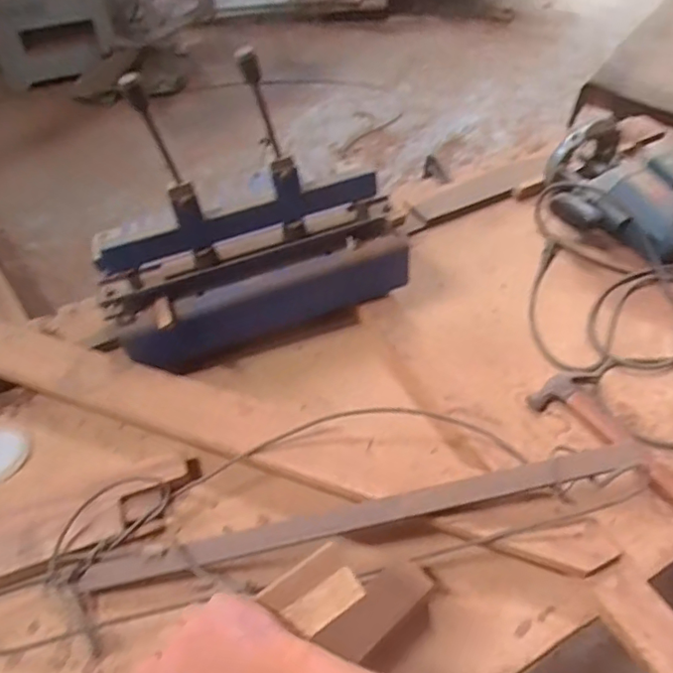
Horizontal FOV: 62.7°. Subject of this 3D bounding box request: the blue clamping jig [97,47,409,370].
[{"bbox_3d":[-0.107,-0.126,0.730,0.418,0.364,0.097,-18,50,-13],"label":"blue clamping jig"}]

